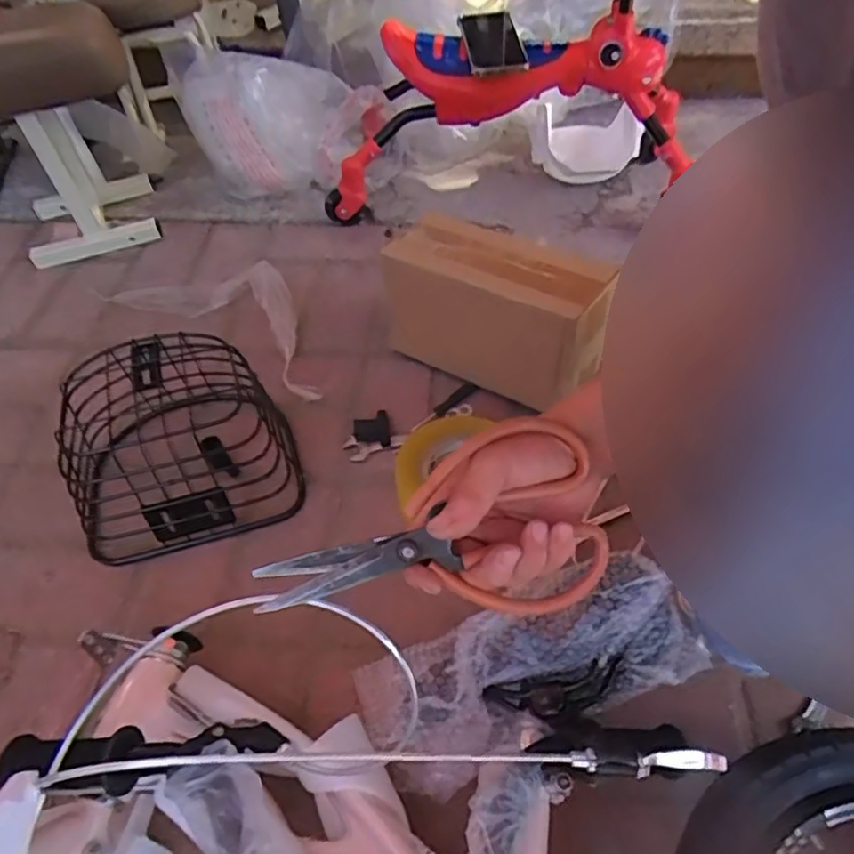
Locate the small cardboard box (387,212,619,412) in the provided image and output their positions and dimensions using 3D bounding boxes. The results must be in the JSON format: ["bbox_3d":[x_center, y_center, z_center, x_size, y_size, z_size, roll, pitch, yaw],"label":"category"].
[{"bbox_3d":[0.075,-0.137,0.758,0.275,0.162,0.087,22,56,18],"label":"small cardboard box"}]

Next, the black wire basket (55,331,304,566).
[{"bbox_3d":[-0.272,0.009,0.691,0.223,0.139,0.198,-13,53,-9],"label":"black wire basket"}]

